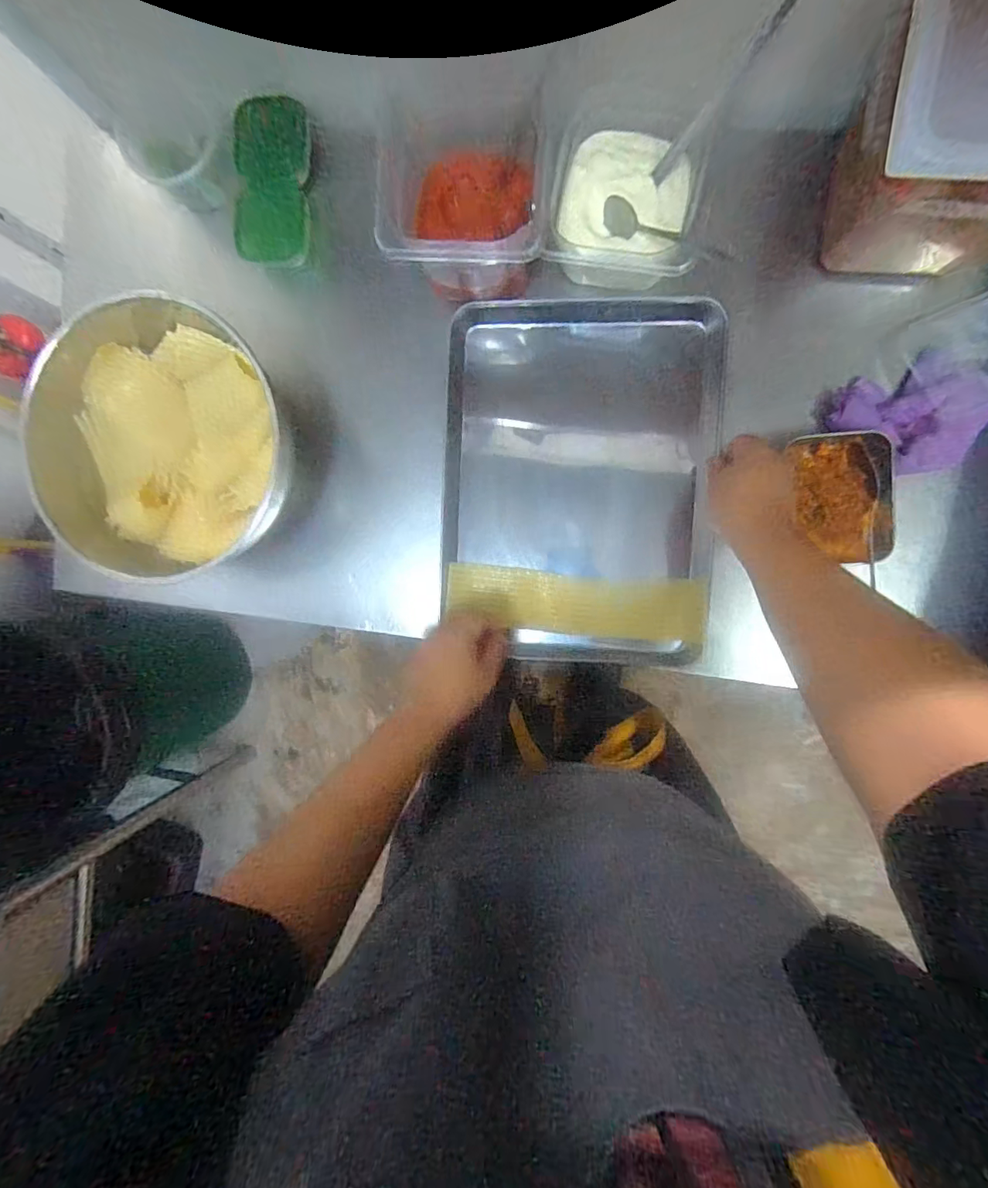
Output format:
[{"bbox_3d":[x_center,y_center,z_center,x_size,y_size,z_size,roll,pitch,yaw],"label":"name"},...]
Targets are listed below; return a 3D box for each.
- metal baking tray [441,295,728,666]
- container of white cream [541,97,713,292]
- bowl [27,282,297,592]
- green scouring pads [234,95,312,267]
[{"bbox_3d":[0.097,-0.126,0.585,0.296,0.041,0.405,3,93,8],"label":"metal baking tray"},{"bbox_3d":[0.135,-0.398,0.521,0.144,0.074,0.154,12,94,7],"label":"container of white cream"},{"bbox_3d":[-0.379,-0.178,0.609,0.313,0.110,0.320,-3,92,8],"label":"bowl"},{"bbox_3d":[-0.262,-0.481,0.590,0.087,0.039,0.167,14,108,7],"label":"green scouring pads"}]

